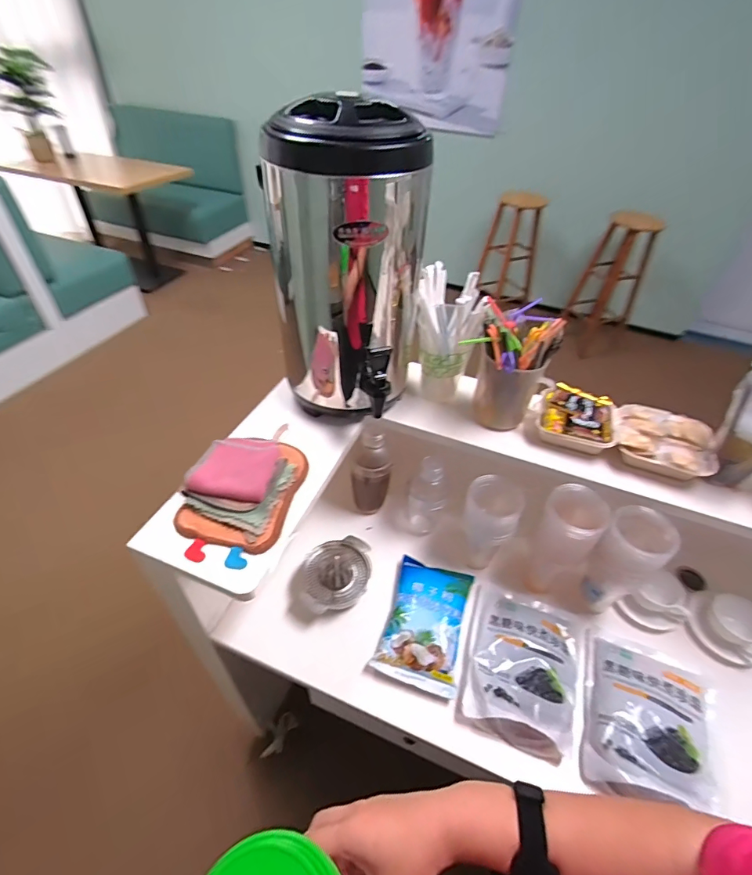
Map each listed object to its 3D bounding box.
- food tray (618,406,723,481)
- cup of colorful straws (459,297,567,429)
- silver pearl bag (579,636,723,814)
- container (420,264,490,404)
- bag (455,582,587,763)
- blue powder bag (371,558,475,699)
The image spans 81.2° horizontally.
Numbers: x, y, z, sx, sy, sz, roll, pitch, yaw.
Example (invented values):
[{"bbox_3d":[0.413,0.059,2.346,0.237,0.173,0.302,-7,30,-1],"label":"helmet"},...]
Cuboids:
[{"bbox_3d":[0.501,0.005,0.770,0.157,0.049,0.139,23,48,20],"label":"food tray"},{"bbox_3d":[0.225,-0.124,0.784,0.127,0.220,0.119,1,44,-1],"label":"cup of colorful straws"},{"bbox_3d":[0.427,0.439,0.688,0.177,0.053,0.230,18,46,15],"label":"silver pearl bag"},{"bbox_3d":[0.127,-0.176,0.826,0.112,0.241,0.132,2,44,0],"label":"container"},{"bbox_3d":[0.253,0.378,0.747,0.196,0.056,0.249,16,46,13],"label":"bag"},{"bbox_3d":[0.090,0.325,0.788,0.136,0.031,0.221,14,45,12],"label":"blue powder bag"}]

